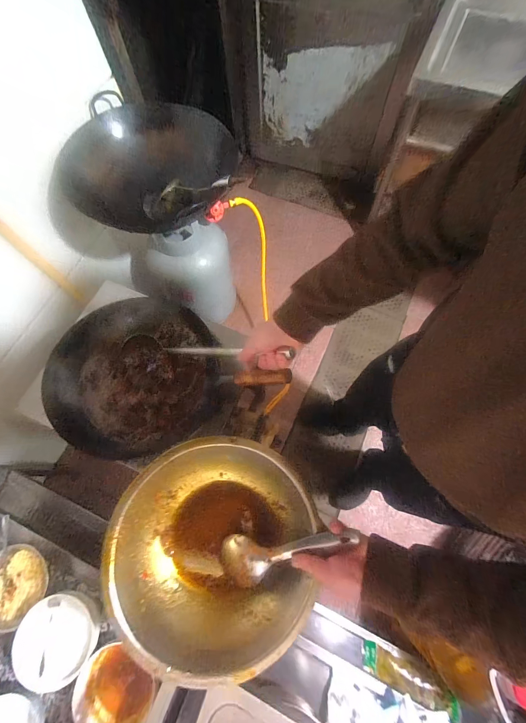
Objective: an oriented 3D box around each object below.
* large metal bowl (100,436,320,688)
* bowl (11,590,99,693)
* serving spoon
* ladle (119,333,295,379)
[{"bbox_3d":[-0.068,0.274,0.460,0.269,0.102,0.293,0,70,1],"label":"large metal bowl"},{"bbox_3d":[-0.393,0.527,0.576,0.136,0.055,0.136,0,70,1],"label":"bowl"},{"bbox_3d":[0.032,0.289,0.456,0.210,0.032,0.068,-18,70,10],"label":"serving spoon"},{"bbox_3d":[-0.136,-0.013,0.656,0.453,0.075,0.089,2,68,32],"label":"ladle"}]

